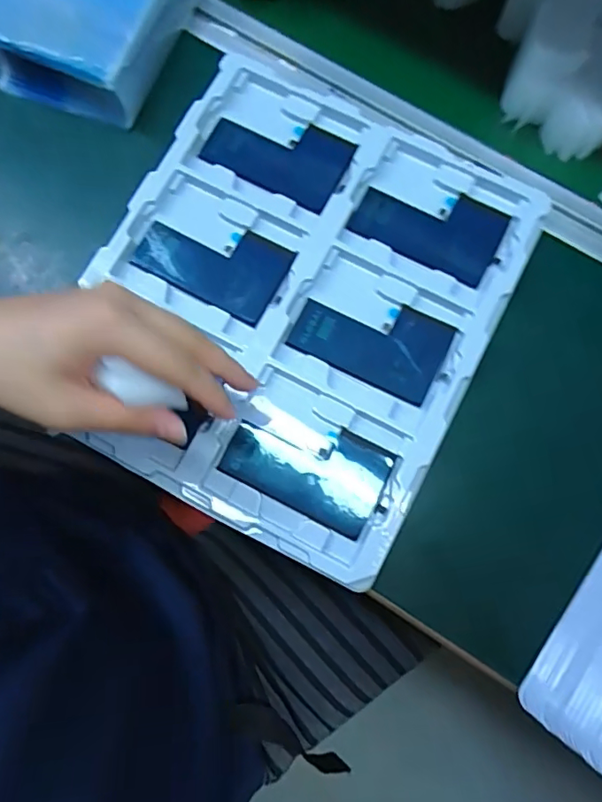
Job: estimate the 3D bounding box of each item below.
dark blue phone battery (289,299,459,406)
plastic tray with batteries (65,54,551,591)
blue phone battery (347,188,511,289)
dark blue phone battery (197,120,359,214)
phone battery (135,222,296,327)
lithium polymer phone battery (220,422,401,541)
[{"bbox_3d":[0.052,-0.045,0.372,0.108,0.006,0.064,25,78,5],"label":"dark blue phone battery"},{"bbox_3d":[0.001,-0.068,0.376,0.300,0.026,0.321,28,78,6],"label":"plastic tray with batteries"},{"bbox_3d":[0.098,-0.134,0.389,0.108,0.006,0.062,26,81,6],"label":"blue phone battery"},{"bbox_3d":[-0.017,-0.196,0.403,0.109,0.005,0.065,26,78,6],"label":"dark blue phone battery"},{"bbox_3d":[-0.067,-0.106,0.387,0.111,0.008,0.064,26,78,5],"label":"phone battery"},{"bbox_3d":[0.005,0.045,0.357,0.109,0.008,0.063,26,78,5],"label":"lithium polymer phone battery"}]

